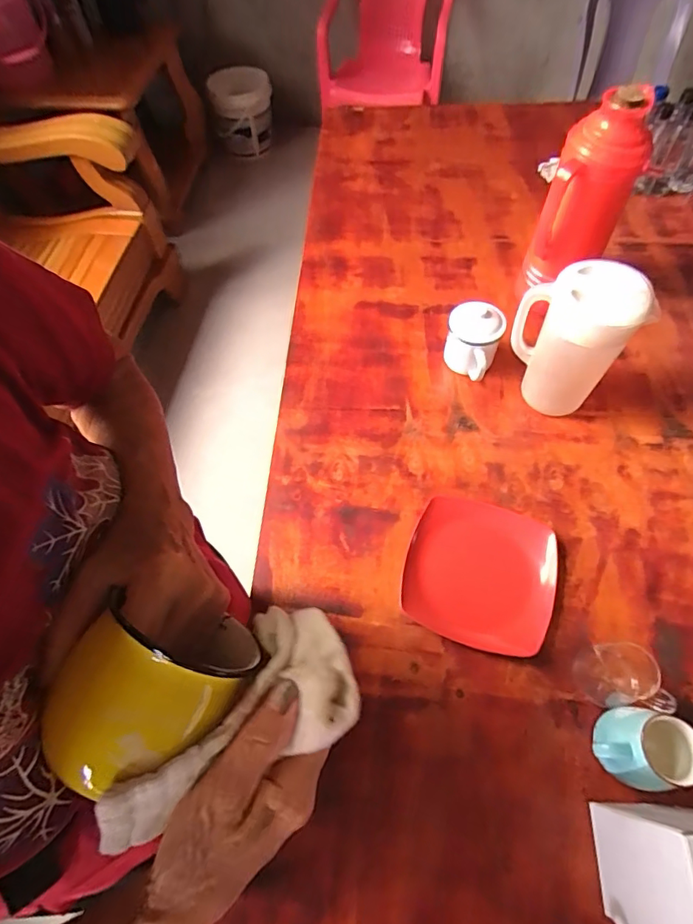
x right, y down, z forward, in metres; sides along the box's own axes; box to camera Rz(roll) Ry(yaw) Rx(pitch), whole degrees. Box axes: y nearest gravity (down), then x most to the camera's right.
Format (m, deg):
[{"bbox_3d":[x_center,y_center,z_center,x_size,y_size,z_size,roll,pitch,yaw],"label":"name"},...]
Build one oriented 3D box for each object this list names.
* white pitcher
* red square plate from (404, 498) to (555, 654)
[{"bbox_3d":[0.347,-0.181,0.762,0.116,0.240,0.140,-23,62,-12],"label":"white pitcher"},{"bbox_3d":[0.192,0.158,0.702,0.200,0.030,0.203,18,61,11],"label":"red square plate"}]

